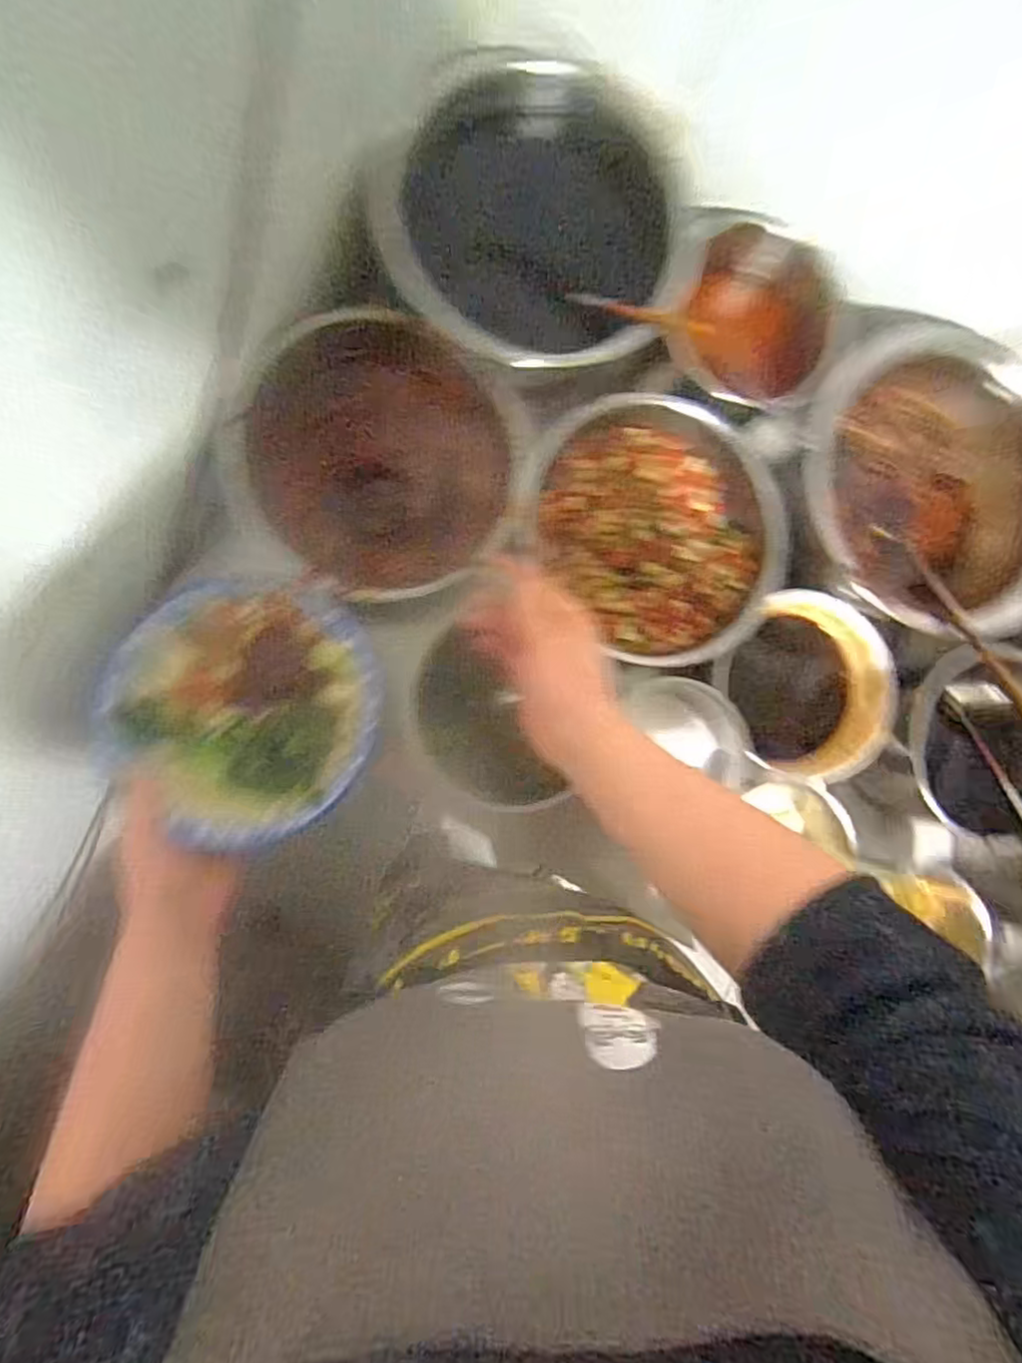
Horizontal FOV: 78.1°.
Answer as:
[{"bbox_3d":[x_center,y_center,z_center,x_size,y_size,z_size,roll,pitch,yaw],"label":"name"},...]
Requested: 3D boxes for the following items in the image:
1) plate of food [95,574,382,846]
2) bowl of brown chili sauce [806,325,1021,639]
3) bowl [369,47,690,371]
[{"bbox_3d":[-0.200,0.014,0.487,0.195,0.034,0.189,36,85,-4],"label":"plate of food"},{"bbox_3d":[0.379,-0.173,0.595,0.245,0.134,0.268,0,88,-6],"label":"bowl of brown chili sauce"},{"bbox_3d":[0.018,-0.381,0.539,0.240,0.093,0.220,0,88,-6],"label":"bowl"}]

